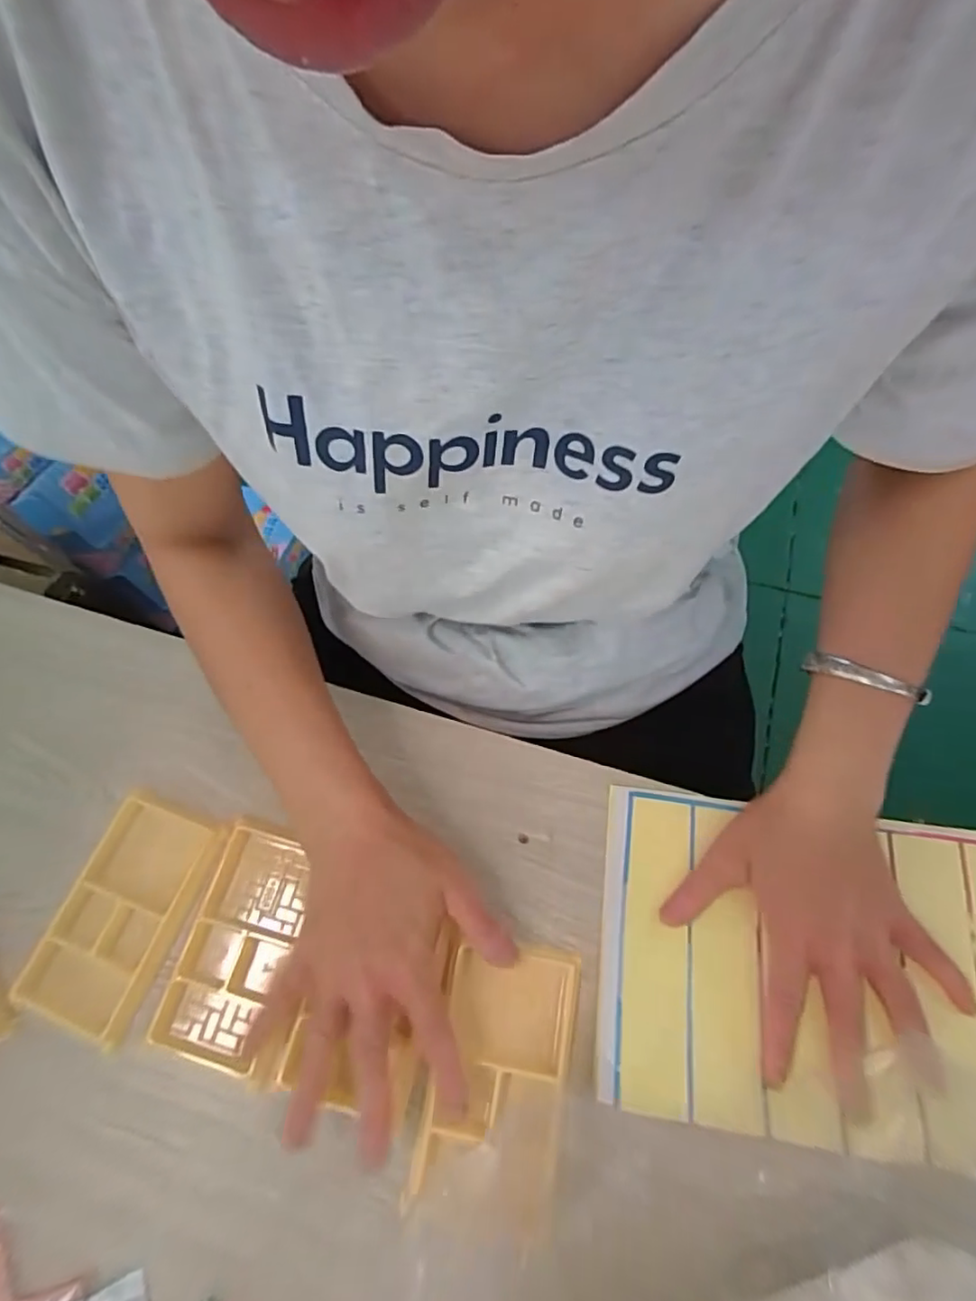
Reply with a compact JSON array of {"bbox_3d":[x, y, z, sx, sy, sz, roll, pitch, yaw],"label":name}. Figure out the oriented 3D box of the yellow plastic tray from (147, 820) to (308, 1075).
[{"bbox_3d":[-0.156,0.178,0.369,0.060,0.016,0.130,7,61,7],"label":"yellow plastic tray"}]

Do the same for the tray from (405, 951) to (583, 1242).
[{"bbox_3d":[0.005,0.235,0.328,0.074,0.012,0.128,8,64,8],"label":"tray"}]

